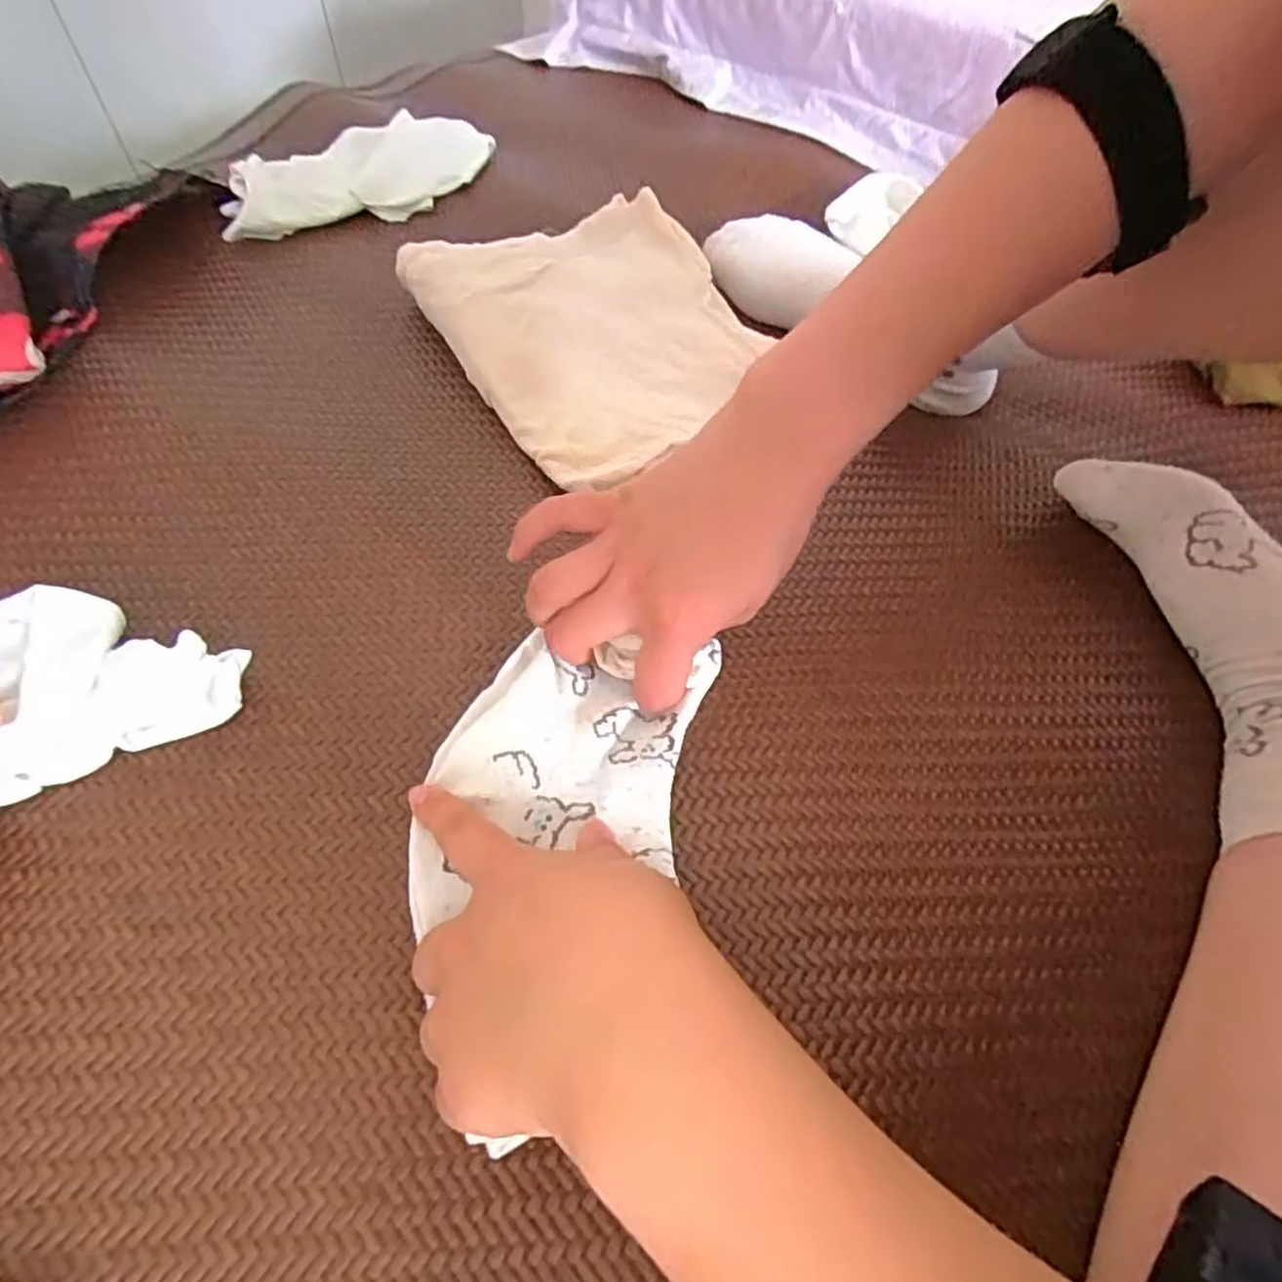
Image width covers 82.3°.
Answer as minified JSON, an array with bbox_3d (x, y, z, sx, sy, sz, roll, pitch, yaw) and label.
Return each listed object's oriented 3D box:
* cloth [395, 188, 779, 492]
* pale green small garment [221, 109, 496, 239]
[{"bbox_3d":[-0.020,-0.196,0.460,0.186,0.045,0.217,-28,61,-22],"label":"cloth"},{"bbox_3d":[-0.215,-0.356,0.565,0.209,0.035,0.089,-22,59,-19],"label":"pale green small garment"}]

